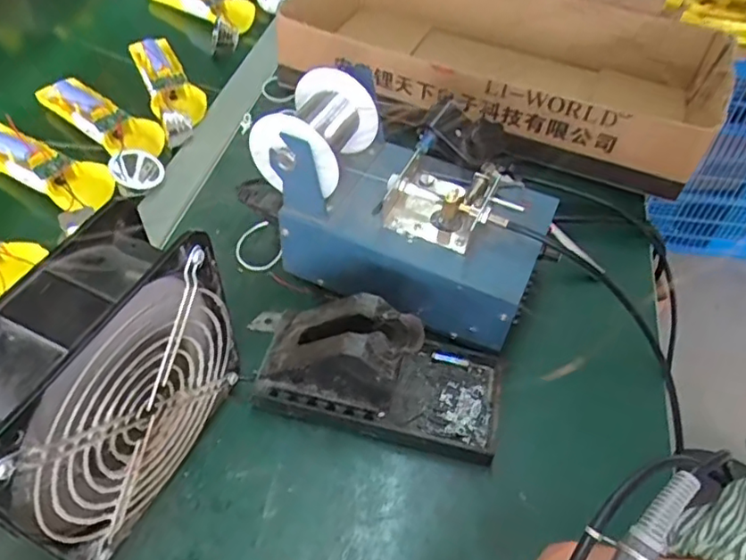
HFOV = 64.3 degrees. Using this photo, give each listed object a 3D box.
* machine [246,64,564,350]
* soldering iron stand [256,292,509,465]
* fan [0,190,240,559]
[{"bbox_3d":[0.026,-0.059,0.427,0.199,0.119,0.115,21,52,15],"label":"machine"},{"bbox_3d":[-0.002,0.047,0.387,0.178,0.067,0.086,11,50,6],"label":"soldering iron stand"},{"bbox_3d":[-0.140,0.060,0.315,0.063,0.149,0.147,18,51,13],"label":"fan"}]

